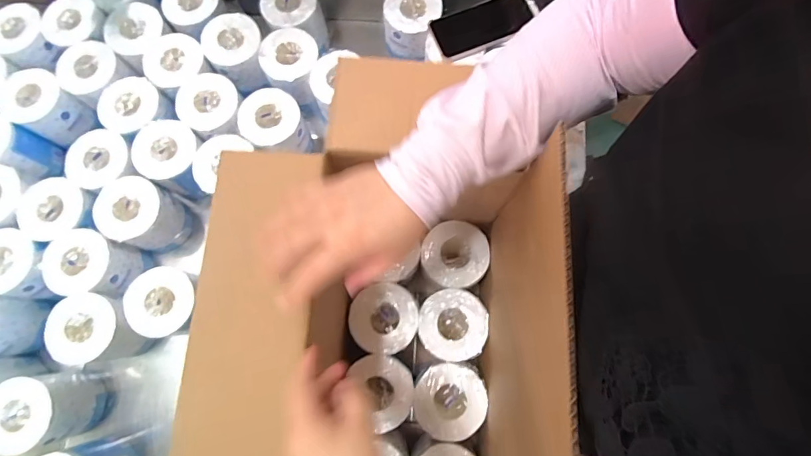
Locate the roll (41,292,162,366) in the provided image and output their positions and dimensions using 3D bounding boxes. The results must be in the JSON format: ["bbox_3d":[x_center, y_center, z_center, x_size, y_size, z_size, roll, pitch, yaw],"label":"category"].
[{"bbox_3d":[-0.449,0.152,0.647,0.113,0.110,0.099,-26,77,-6],"label":"roll"}]

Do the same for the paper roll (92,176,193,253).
[{"bbox_3d":[-0.412,-0.018,0.676,0.102,0.098,0.095,0,76,0],"label":"paper roll"}]

